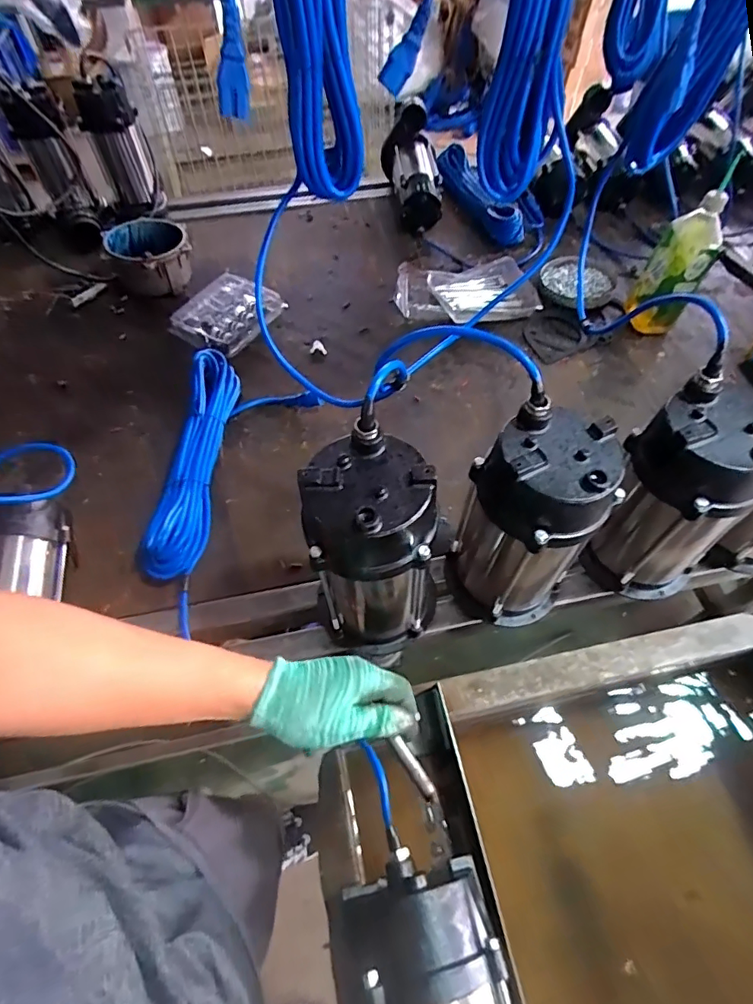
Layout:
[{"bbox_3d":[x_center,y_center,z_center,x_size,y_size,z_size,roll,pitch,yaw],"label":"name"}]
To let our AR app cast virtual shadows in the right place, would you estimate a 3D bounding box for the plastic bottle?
[{"bbox_3d":[0.486,-0.374,0.826,0.088,0.209,0.082,26,61,16],"label":"plastic bottle"}]

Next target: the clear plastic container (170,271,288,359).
[{"bbox_3d":[-0.269,-0.342,0.908,0.144,0.034,0.158,22,61,14],"label":"clear plastic container"}]

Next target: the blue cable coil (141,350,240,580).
[{"bbox_3d":[-0.257,-0.066,0.721,0.064,0.069,0.367,1,58,1],"label":"blue cable coil"}]

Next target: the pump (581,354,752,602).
[{"bbox_3d":[0.328,0.004,0.559,0.111,0.261,0.132,-31,63,-18],"label":"pump"}]

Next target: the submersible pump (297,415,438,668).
[{"bbox_3d":[-0.002,0.059,0.524,0.122,0.263,0.126,-9,58,-5],"label":"submersible pump"}]

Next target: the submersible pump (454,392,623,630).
[{"bbox_3d":[0.161,0.028,0.542,0.117,0.266,0.124,0,58,0],"label":"submersible pump"}]

